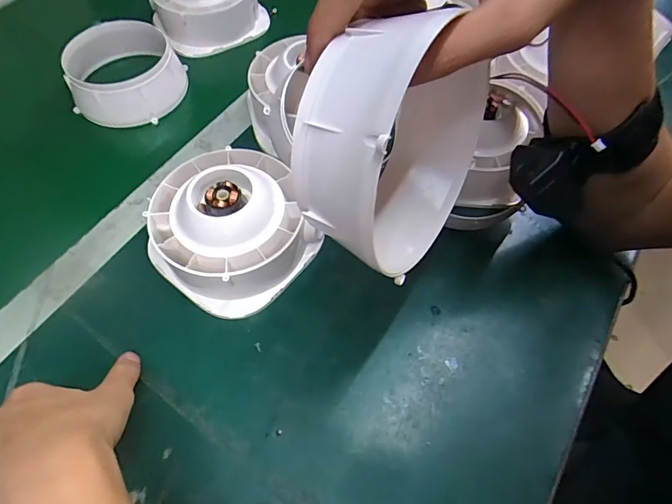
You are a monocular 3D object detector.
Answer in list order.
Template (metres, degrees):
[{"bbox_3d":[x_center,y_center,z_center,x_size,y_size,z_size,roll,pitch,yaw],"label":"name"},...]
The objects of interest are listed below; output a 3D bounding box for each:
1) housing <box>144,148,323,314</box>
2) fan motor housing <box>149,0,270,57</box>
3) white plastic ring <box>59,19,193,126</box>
[{"bbox_3d":[-0.093,-0.024,0.375,0.131,0.060,0.133,0,59,0],"label":"housing"},{"bbox_3d":[-0.166,-0.325,0.573,0.138,0.070,0.121,-12,60,-7],"label":"fan motor housing"},{"bbox_3d":[-0.244,-0.210,0.508,0.123,0.054,0.133,-25,62,-14],"label":"white plastic ring"}]

